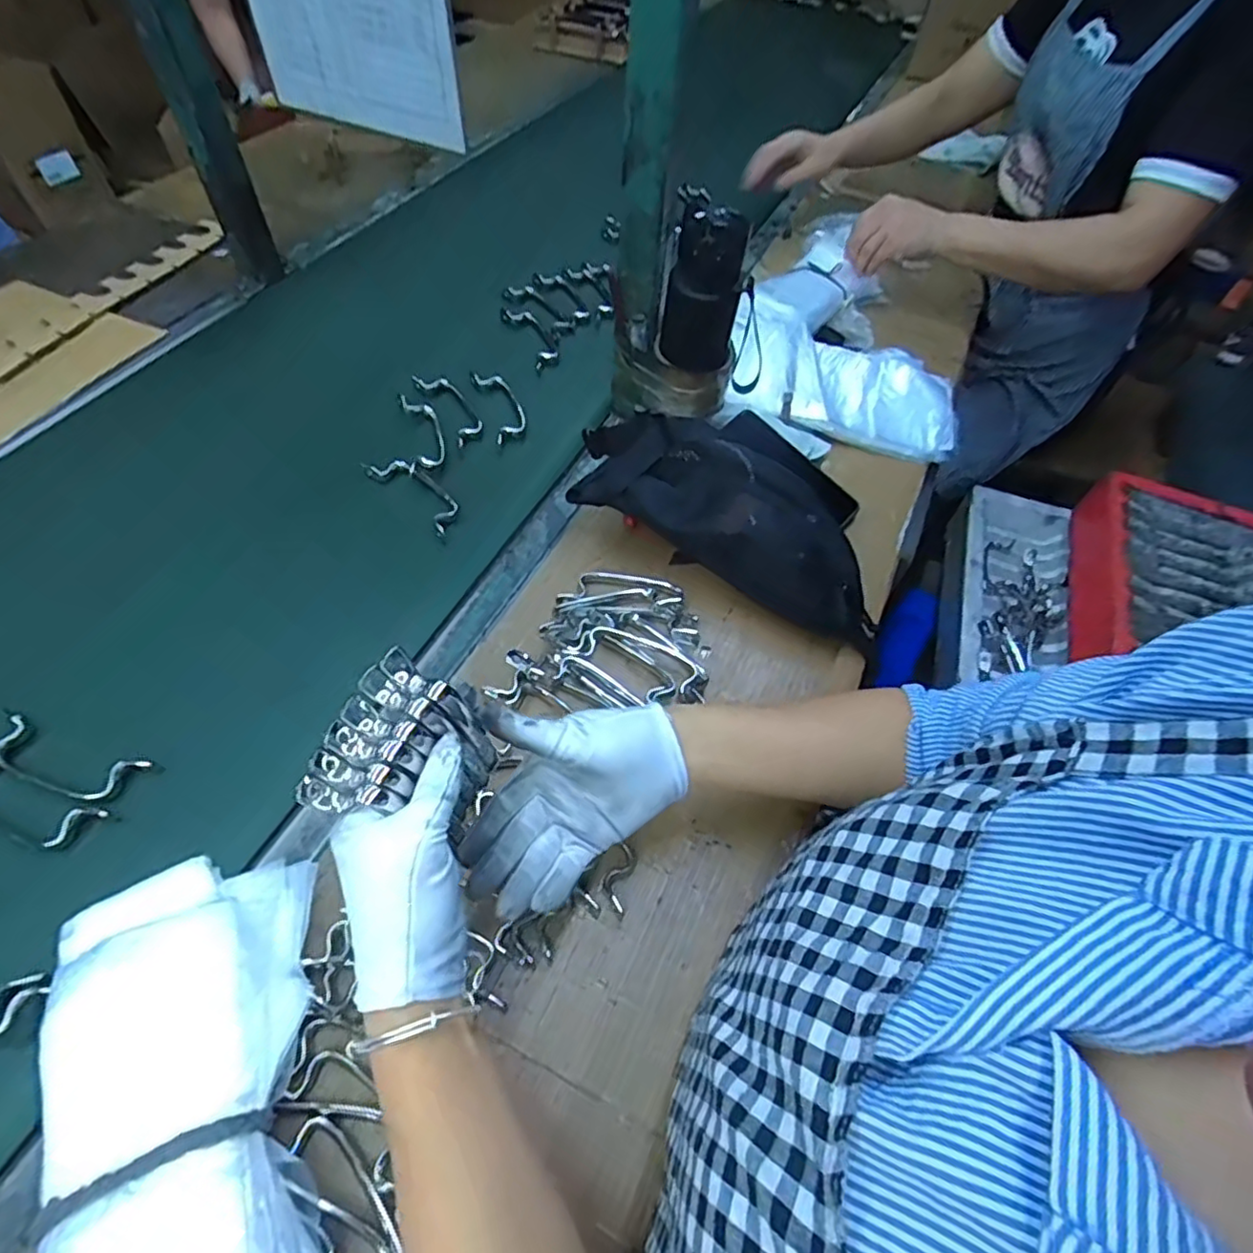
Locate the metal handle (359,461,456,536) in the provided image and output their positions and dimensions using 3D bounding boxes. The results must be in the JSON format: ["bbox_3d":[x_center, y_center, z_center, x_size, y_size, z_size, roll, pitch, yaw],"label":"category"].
[{"bbox_3d":[-0.211,-0.136,0.647,0.123,0.016,0.042,38,61,20],"label":"metal handle"}]

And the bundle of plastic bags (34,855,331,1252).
[{"bbox_3d":[-0.233,0.278,0.338,0.127,0.078,0.312,-15,58,-14],"label":"bundle of plastic bags"}]

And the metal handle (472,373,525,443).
[{"bbox_3d":[-0.140,-0.251,0.732,0.042,0.014,0.115,-16,58,-15],"label":"metal handle"}]

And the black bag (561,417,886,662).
[{"bbox_3d":[0.101,-0.107,0.605,0.316,0.098,0.121,24,57,12],"label":"black bag"}]

